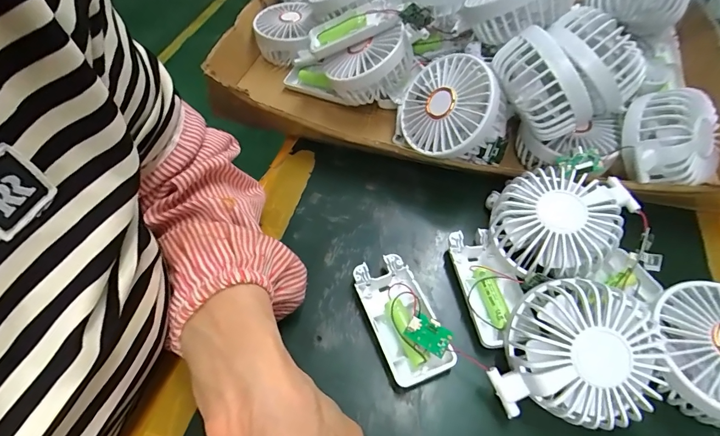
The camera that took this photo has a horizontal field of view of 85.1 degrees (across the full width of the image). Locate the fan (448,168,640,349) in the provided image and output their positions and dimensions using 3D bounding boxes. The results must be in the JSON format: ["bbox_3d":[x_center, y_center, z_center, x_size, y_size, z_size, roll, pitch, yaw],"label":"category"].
[{"bbox_3d":[0.129,0.015,0.299,0.148,0.066,0.092,-29,59,-19],"label":"fan"}]

